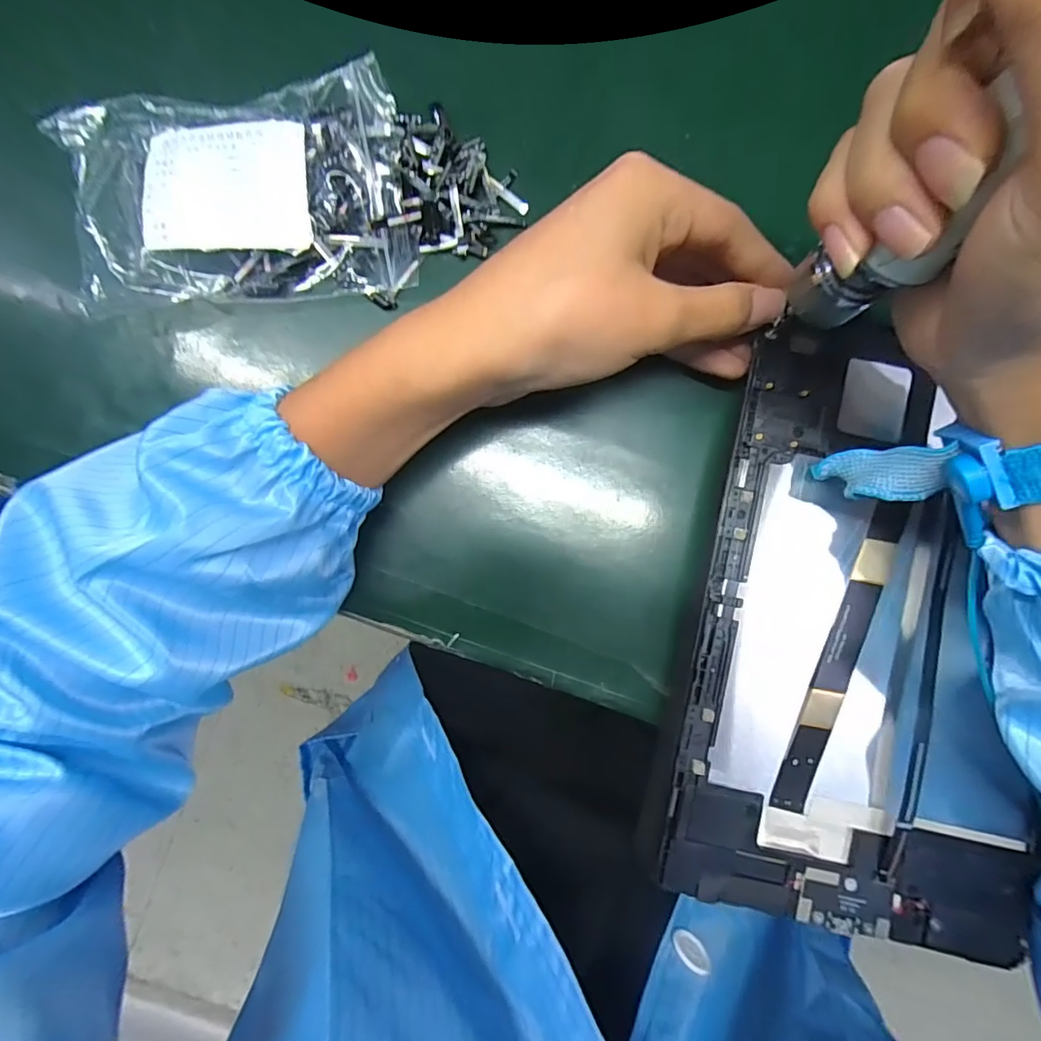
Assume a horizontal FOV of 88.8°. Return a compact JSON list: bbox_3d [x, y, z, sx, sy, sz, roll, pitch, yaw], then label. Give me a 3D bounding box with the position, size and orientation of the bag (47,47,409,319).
[{"bbox_3d":[-0.119,-0.139,0.230,0.135,0.024,0.092,-10,87,-2],"label":"bag"}]

